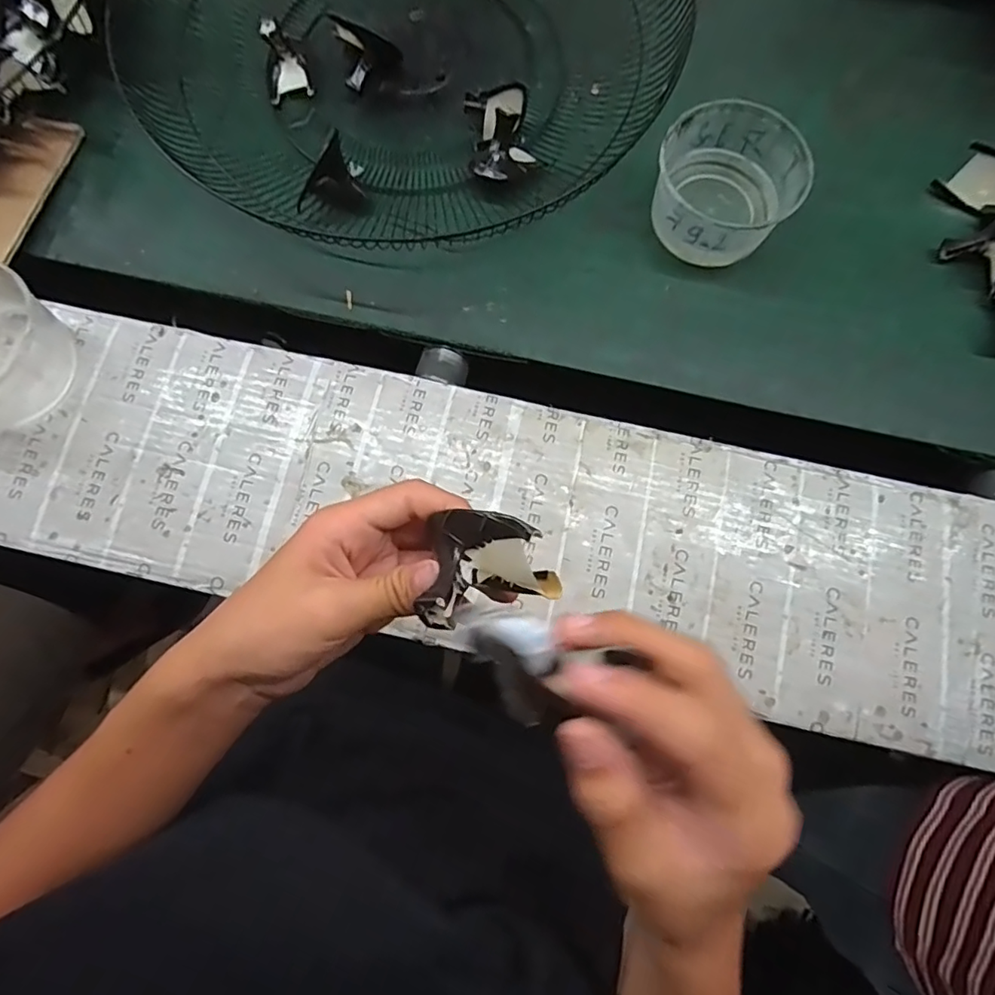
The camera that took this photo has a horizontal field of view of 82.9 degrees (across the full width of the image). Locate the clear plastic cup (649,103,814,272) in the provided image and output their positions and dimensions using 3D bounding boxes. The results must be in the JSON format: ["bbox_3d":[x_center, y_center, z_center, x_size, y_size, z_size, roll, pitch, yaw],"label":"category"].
[{"bbox_3d":[0.189,-0.260,0.469,0.111,0.052,0.115,0,76,-1],"label":"clear plastic cup"}]

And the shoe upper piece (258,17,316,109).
[{"bbox_3d":[-0.193,-0.400,0.505,0.050,0.040,0.064,-20,78,-6],"label":"shoe upper piece"}]

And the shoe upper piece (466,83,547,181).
[{"bbox_3d":[0.007,-0.317,0.484,0.064,0.044,0.087,-6,77,-2],"label":"shoe upper piece"}]

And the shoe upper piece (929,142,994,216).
[{"bbox_3d":[0.422,-0.274,0.488,0.060,0.036,0.033,38,79,8],"label":"shoe upper piece"}]

